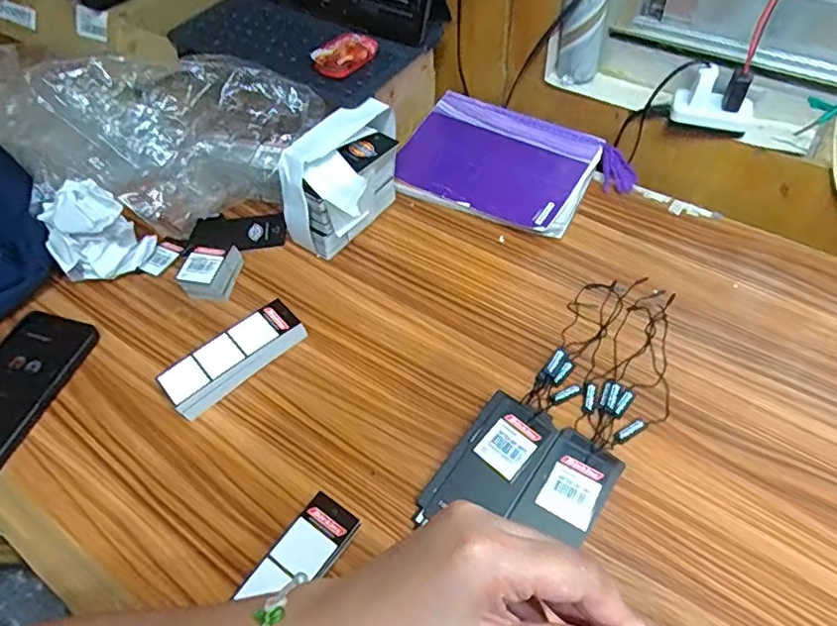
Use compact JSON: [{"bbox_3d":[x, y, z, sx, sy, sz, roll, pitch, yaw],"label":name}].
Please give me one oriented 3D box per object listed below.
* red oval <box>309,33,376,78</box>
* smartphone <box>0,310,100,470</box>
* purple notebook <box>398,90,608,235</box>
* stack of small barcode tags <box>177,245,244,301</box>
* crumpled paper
[{"bbox_3d":[-0.075,-0.262,0.573,0.044,0.019,0.066,30,60,23],"label":"red oval"},{"bbox_3d":[-0.347,0.073,0.472,0.079,0.015,0.168,13,54,13],"label":"smartphone"},{"bbox_3d":[0.086,-0.167,0.621,0.201,0.029,0.157,21,57,19],"label":"purple notebook"},{"bbox_3d":[-0.198,-0.039,0.539,0.042,0.036,0.054,5,53,7],"label":"stack of small barcode tags"},{"bbox_3d":[-0.310,-0.073,0.531,0.087,0.099,0.047,-8,53,-2],"label":"crumpled paper"}]

